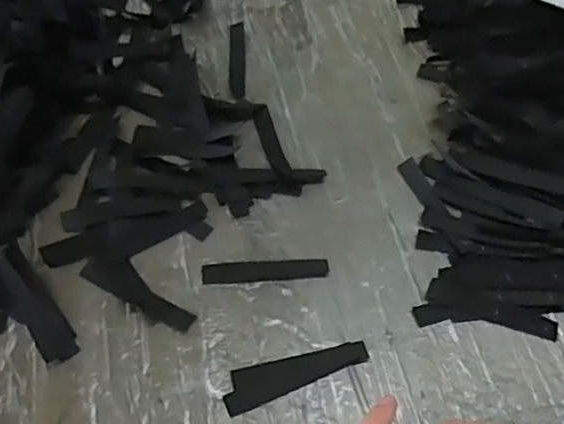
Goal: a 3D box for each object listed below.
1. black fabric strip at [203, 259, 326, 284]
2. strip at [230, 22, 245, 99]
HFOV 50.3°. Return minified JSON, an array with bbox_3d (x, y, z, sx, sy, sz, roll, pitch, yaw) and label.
[{"bbox_3d":[-0.012,0.043,0.440,0.091,0.004,0.016,-3,58,-2],"label":"black fabric strip"},{"bbox_3d":[-0.041,-0.140,0.549,0.013,0.004,0.094,-2,58,-2],"label":"strip"}]

